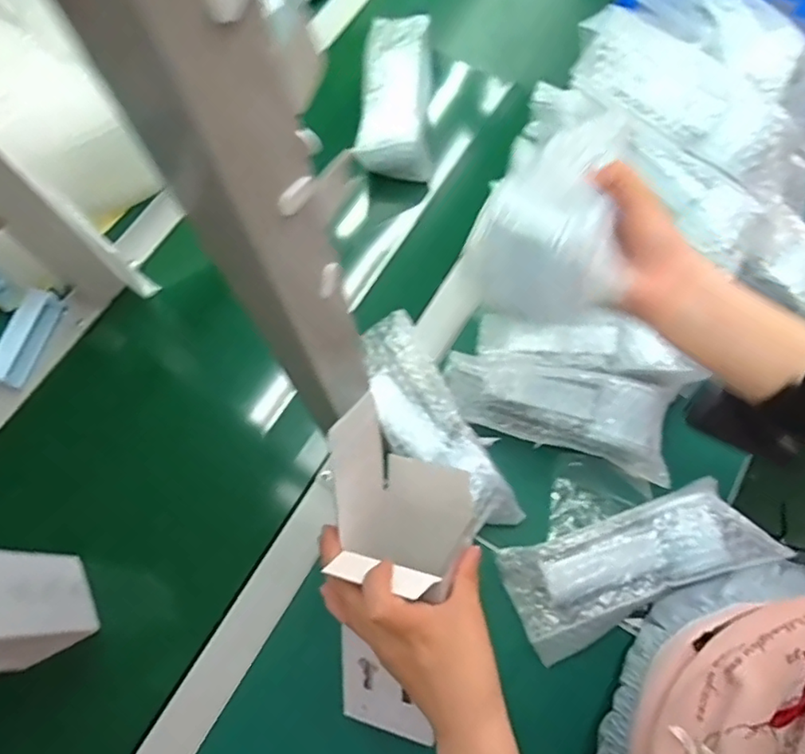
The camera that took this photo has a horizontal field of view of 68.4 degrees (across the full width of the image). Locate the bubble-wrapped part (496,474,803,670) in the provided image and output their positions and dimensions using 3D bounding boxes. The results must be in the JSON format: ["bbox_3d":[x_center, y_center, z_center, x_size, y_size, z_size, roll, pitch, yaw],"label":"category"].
[{"bbox_3d":[0.189,0.154,0.482,0.204,0.047,0.090,-19,70,-6],"label":"bubble-wrapped part"}]

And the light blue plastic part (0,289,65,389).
[{"bbox_3d":[-0.388,-0.040,0.608,0.028,0.027,0.102,16,70,7],"label":"light blue plastic part"}]

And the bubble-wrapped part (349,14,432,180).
[{"bbox_3d":[-0.010,-0.325,0.691,0.082,0.067,0.184,-2,69,0],"label":"bubble-wrapped part"}]

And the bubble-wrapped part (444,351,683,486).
[{"bbox_3d":[0.137,0.024,0.527,0.205,0.040,0.080,14,70,6],"label":"bubble-wrapped part"}]

